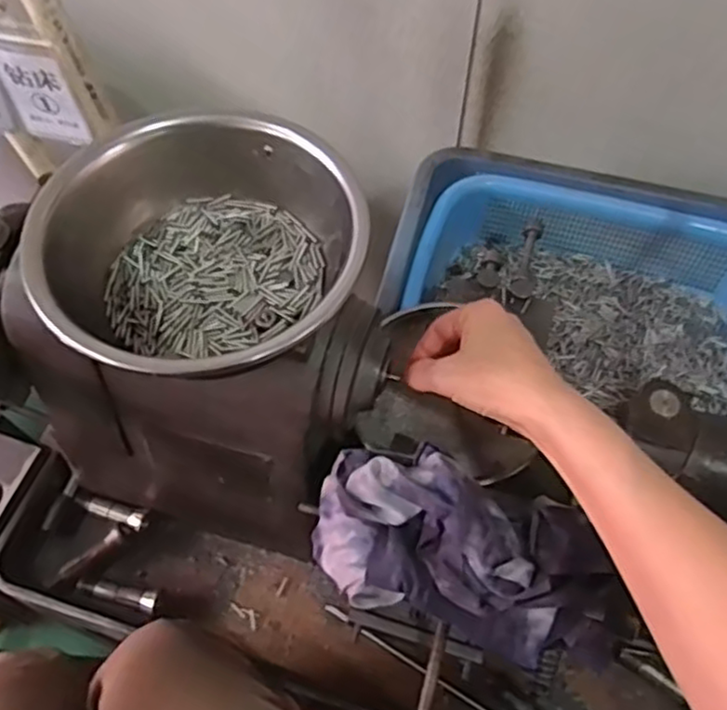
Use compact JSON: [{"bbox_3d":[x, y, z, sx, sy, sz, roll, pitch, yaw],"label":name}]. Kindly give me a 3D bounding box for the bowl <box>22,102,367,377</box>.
[{"bbox_3d":[-0.090,-0.051,0.400,0.170,0.072,0.163,0,59,0],"label":"bowl"}]

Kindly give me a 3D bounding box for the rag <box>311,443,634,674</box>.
[{"bbox_3d":[0.061,0.112,0.399,0.183,0.050,0.087,17,61,10],"label":"rag"}]

